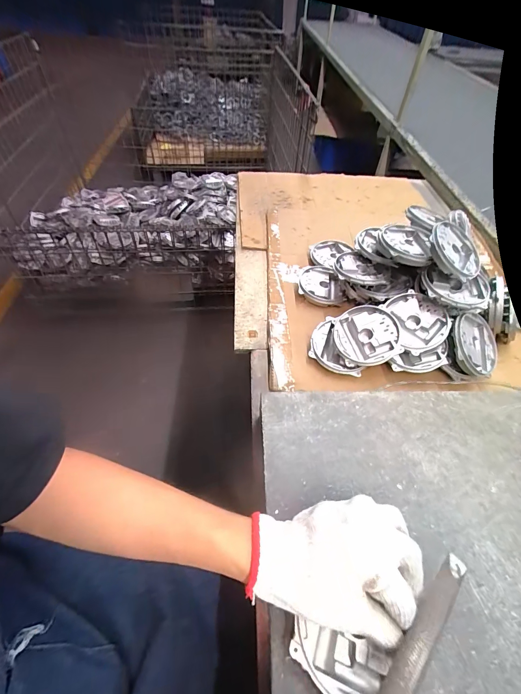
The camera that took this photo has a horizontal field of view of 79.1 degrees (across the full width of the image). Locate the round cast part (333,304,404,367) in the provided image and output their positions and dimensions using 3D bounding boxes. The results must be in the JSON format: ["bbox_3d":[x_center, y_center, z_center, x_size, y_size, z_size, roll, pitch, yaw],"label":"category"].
[{"bbox_3d":[0.183,-0.019,0.543,0.106,0.022,0.106,-6,65,14],"label":"round cast part"}]

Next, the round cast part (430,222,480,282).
[{"bbox_3d":[0.339,-0.172,0.549,0.106,0.017,0.110,9,69,-25],"label":"round cast part"}]

